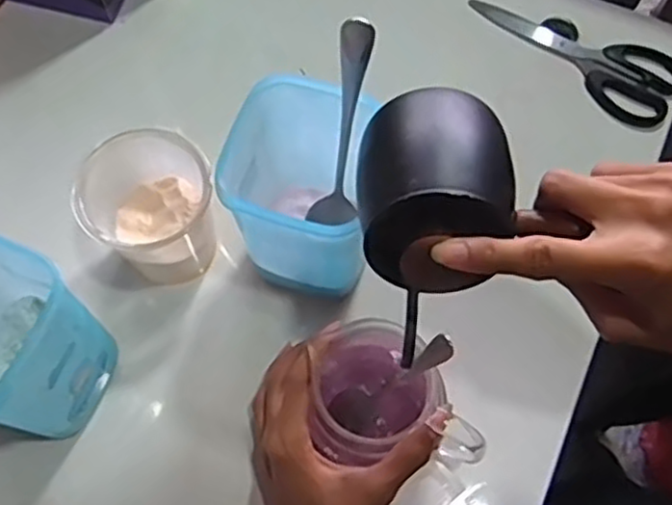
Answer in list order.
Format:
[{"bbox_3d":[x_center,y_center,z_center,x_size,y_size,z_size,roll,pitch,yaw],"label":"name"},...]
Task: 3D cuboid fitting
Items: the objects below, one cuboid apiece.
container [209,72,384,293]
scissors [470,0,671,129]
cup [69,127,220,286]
[{"bbox_3d":[-0.026,-0.038,0.491,0.081,0.150,0.090,20,69,8],"label":"container"},{"bbox_3d":[0.206,-0.176,0.617,0.190,0.009,0.070,30,71,12],"label":"scissors"},{"bbox_3d":[-0.134,-0.033,0.511,0.087,0.106,0.081,0,68,0],"label":"cup"}]

